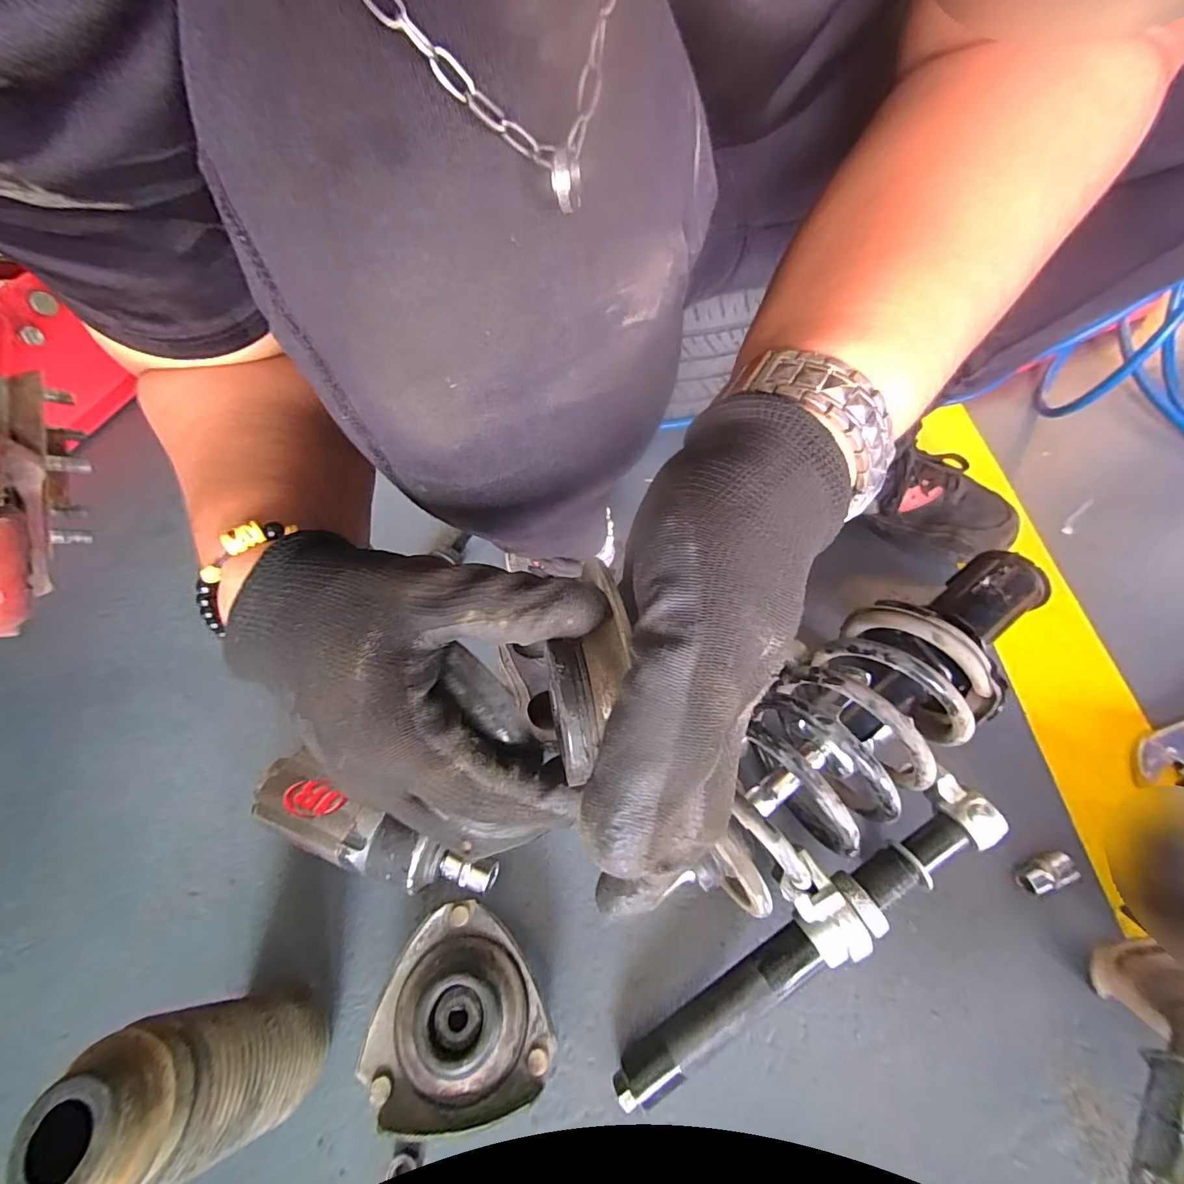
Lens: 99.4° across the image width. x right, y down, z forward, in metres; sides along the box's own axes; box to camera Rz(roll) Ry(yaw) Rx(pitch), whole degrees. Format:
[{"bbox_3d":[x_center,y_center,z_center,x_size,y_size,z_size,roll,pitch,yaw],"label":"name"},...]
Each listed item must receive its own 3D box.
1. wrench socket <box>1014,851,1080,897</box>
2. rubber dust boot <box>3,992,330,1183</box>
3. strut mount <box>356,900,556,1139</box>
[{"bbox_3d":[0.354,0.219,0.393,0.040,0.023,0.019,-19,59,-8],"label":"wrench socket"},{"bbox_3d":[-0.224,0.287,0.297,0.059,0.169,0.071,-11,56,-3],"label":"rubber dust boot"},{"bbox_3d":[-0.098,0.300,0.357,0.116,0.047,0.122,-24,58,-12],"label":"strut mount"}]

